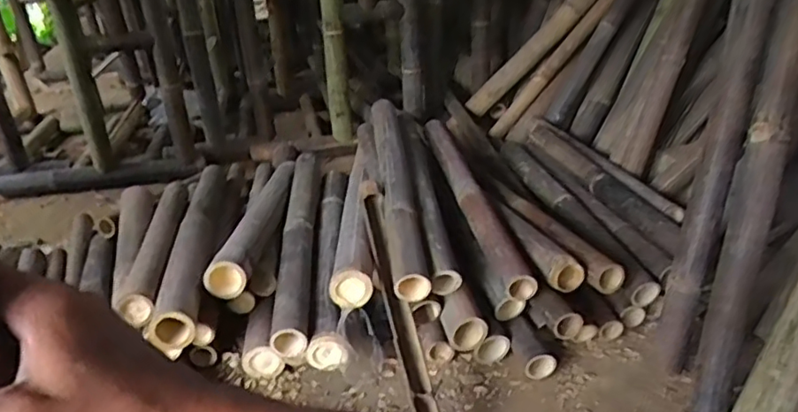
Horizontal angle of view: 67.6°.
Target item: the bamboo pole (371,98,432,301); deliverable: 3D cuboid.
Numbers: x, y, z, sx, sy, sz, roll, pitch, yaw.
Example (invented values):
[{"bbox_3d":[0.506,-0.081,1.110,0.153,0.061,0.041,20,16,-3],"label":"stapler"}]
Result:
[{"bbox_3d":[-0.004,-0.061,1.226,0.070,0.053,0.637,-4,39,-4],"label":"bamboo pole"}]

